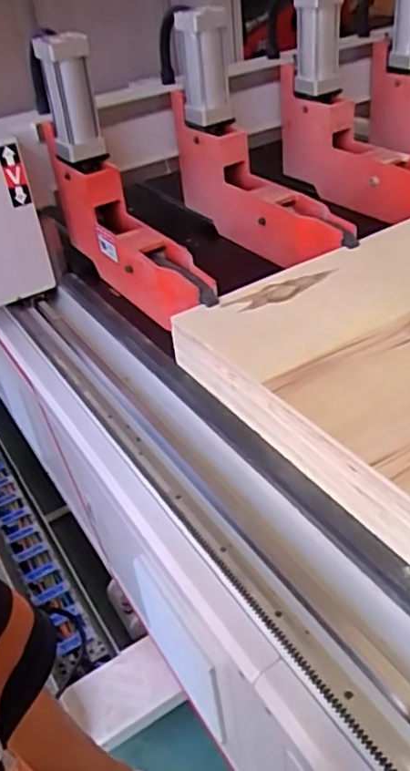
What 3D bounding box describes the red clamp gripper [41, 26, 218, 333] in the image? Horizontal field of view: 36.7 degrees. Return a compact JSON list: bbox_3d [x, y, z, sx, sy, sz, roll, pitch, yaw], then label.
[{"bbox_3d":[-0.174,-0.397,1.215,0.117,0.461,0.567,-23,39,-18],"label":"red clamp gripper"}]

